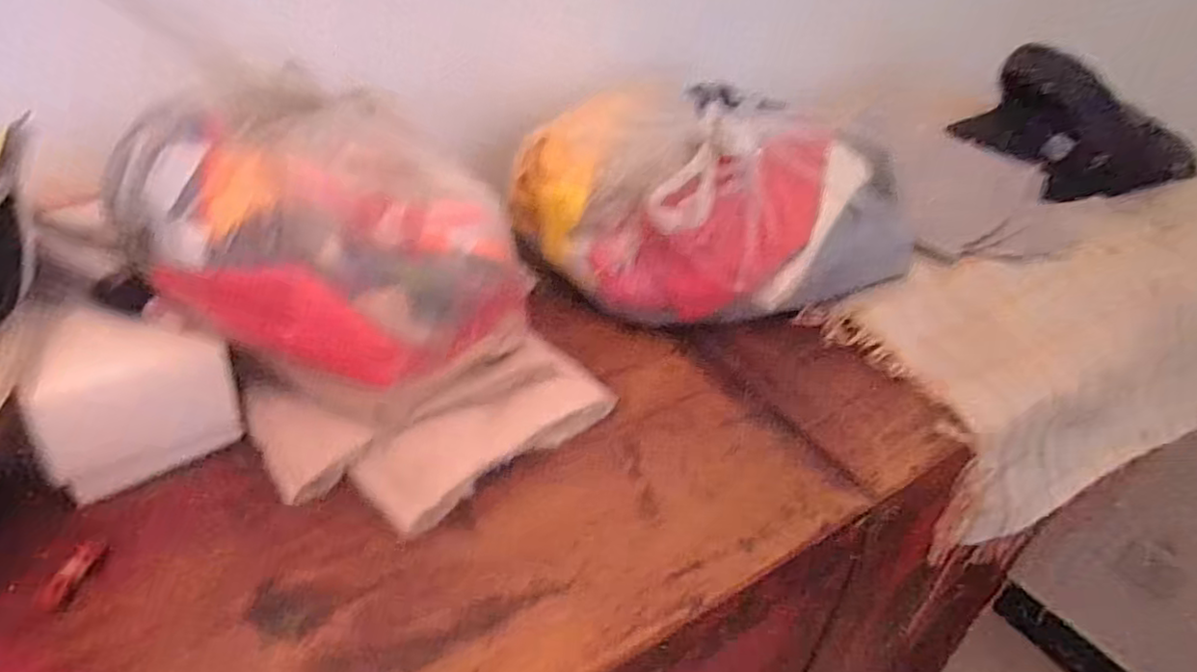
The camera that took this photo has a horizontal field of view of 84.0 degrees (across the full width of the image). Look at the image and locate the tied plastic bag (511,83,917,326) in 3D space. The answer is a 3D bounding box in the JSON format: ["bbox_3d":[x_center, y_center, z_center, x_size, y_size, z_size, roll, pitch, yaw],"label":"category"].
[{"bbox_3d":[0.106,-0.119,0.593,0.333,0.143,0.199,-11,39,-19],"label":"tied plastic bag"}]

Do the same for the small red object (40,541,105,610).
[{"bbox_3d":[-0.283,0.128,0.356,0.012,0.004,0.040,3,37,0],"label":"small red object"}]

